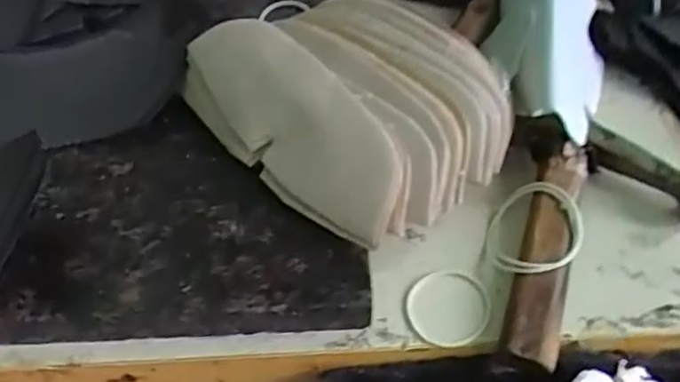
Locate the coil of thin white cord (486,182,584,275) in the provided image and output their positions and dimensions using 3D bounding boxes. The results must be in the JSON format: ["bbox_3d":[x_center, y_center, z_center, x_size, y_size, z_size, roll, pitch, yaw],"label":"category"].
[{"bbox_3d":[0.101,0.021,0.352,0.049,0.013,0.061,-2,44,31],"label":"coil of thin white cord"}]

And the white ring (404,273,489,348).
[{"bbox_3d":[0.055,0.059,0.336,0.043,0.007,0.042,-1,50,1],"label":"white ring"}]

